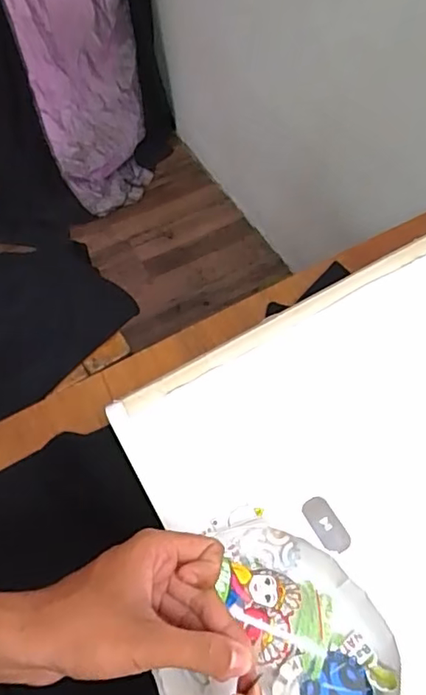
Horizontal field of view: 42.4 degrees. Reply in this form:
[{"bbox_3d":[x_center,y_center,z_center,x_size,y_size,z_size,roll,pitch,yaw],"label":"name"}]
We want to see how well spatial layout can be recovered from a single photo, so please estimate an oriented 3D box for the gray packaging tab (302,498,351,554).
[{"bbox_3d":[0.097,0.151,0.468,0.023,0.005,0.048,-33,63,-1],"label":"gray packaging tab"}]

